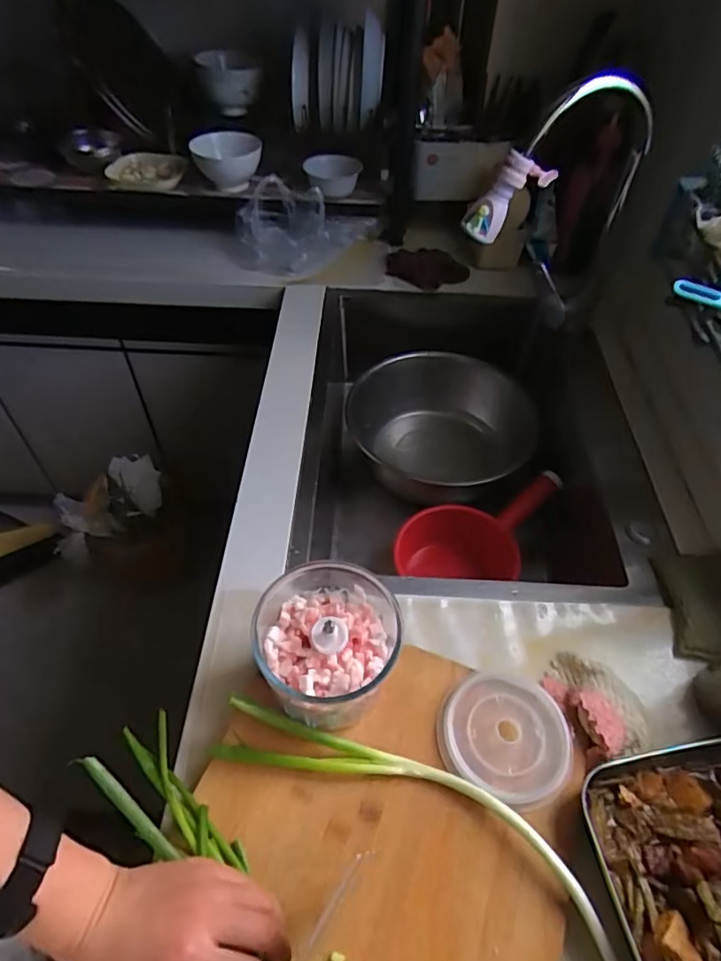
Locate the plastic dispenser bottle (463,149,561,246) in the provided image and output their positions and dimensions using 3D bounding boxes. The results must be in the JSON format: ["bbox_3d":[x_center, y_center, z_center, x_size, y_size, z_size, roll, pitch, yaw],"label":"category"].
[{"bbox_3d":[0.176,-0.348,0.681,0.058,0.112,0.037,21,38,-39],"label":"plastic dispenser bottle"}]

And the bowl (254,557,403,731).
[{"bbox_3d":[-0.028,0.148,0.475,0.119,0.113,0.119,1,50,-1],"label":"bowl"}]

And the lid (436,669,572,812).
[{"bbox_3d":[0.127,0.217,0.484,0.111,0.012,0.112,23,53,17],"label":"lid"}]

